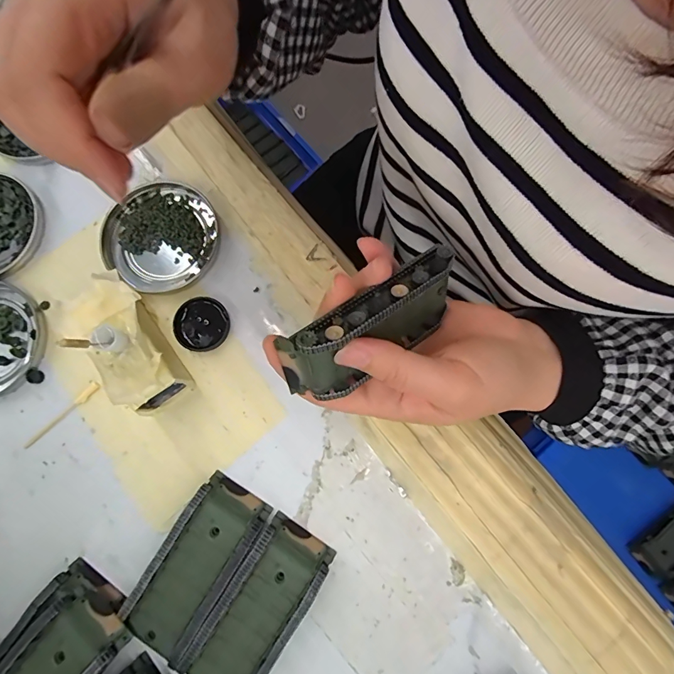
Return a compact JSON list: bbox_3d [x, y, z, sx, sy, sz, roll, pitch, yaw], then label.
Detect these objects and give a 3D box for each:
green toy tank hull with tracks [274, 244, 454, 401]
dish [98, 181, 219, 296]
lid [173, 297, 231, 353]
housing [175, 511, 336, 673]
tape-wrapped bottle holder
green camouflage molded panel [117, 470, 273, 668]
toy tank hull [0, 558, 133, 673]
[{"bbox_3d":[0.020,-0.003,0.199,0.094,0.044,0.025,-31,35,-15],"label":"green toy tank hull with tracks"},{"bbox_3d":[-0.120,-0.069,0.282,0.073,0.009,0.076,0,78,1],"label":"dish"},{"bbox_3d":[-0.089,-0.008,0.271,0.034,0.006,0.035,0,78,1],"label":"lid"},{"bbox_3d":[-0.046,0.156,0.234,0.043,0.018,0.096,33,81,7],"label":"housing"},{"bbox_3d":[-0.126,0.002,0.244,0.043,0.060,0.088,-28,79,-5],"label":"tape-wrapped bottle holder"},{"bbox_3d":[-0.083,0.133,0.239,0.043,0.017,0.095,32,81,7],"label":"green camouflage molded panel"},{"bbox_3d":[-0.163,0.185,0.222,0.055,0.033,0.096,35,81,8],"label":"toy tank hull"}]

